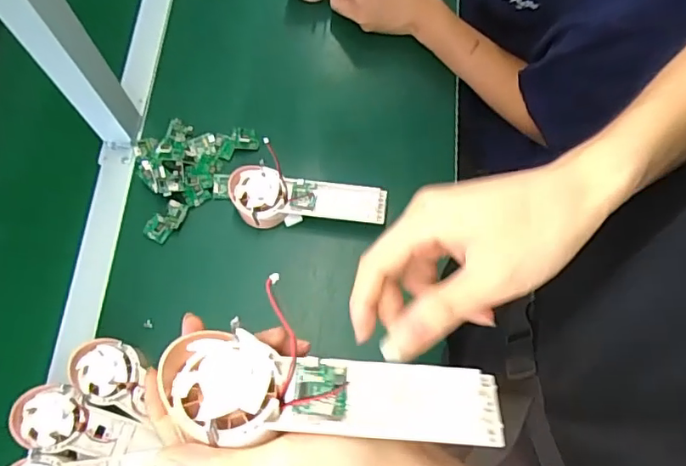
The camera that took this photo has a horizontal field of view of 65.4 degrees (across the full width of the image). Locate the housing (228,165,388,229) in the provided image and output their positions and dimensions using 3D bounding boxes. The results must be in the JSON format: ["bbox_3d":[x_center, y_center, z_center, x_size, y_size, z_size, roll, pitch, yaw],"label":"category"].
[{"bbox_3d":[-0.040,-0.040,0.616,0.173,0.041,0.060,0,71,-1],"label":"housing"}]

